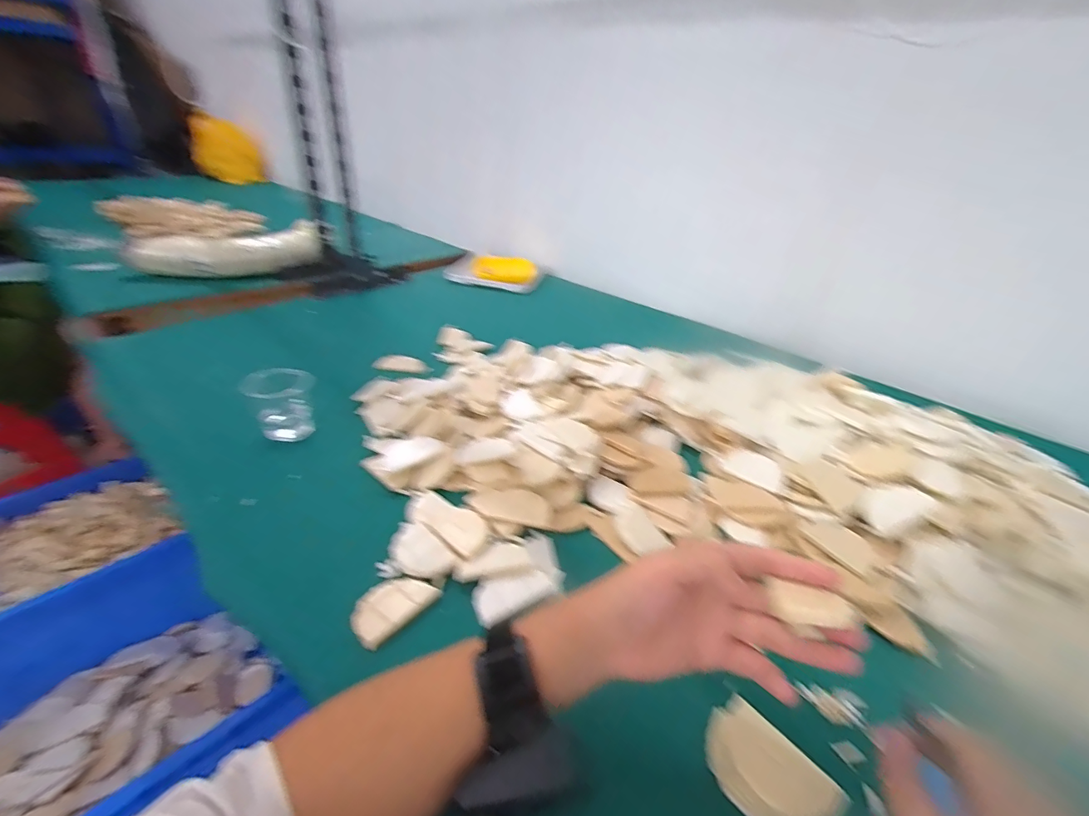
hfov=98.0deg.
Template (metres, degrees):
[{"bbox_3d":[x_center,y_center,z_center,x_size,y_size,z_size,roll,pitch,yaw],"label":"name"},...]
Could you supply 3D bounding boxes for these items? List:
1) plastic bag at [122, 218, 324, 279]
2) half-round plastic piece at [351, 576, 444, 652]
[{"bbox_3d":[-0.757,-0.376,1.140,0.395,0.082,0.124,-10,35,-22],"label":"plastic bag"},{"bbox_3d":[-0.130,0.166,0.402,0.049,0.010,0.069,28,39,32],"label":"half-round plastic piece"}]

